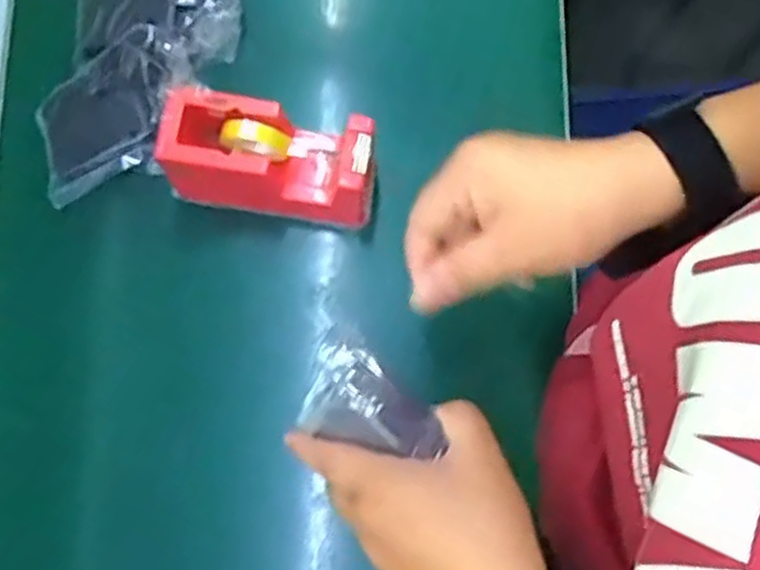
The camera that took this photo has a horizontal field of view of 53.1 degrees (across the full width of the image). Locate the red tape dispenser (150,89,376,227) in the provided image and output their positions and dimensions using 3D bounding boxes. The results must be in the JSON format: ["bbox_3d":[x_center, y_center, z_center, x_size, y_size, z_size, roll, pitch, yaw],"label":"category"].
[{"bbox_3d":[-0.067,-0.078,0.483,0.130,0.072,0.061,10,79,3],"label":"red tape dispenser"}]

